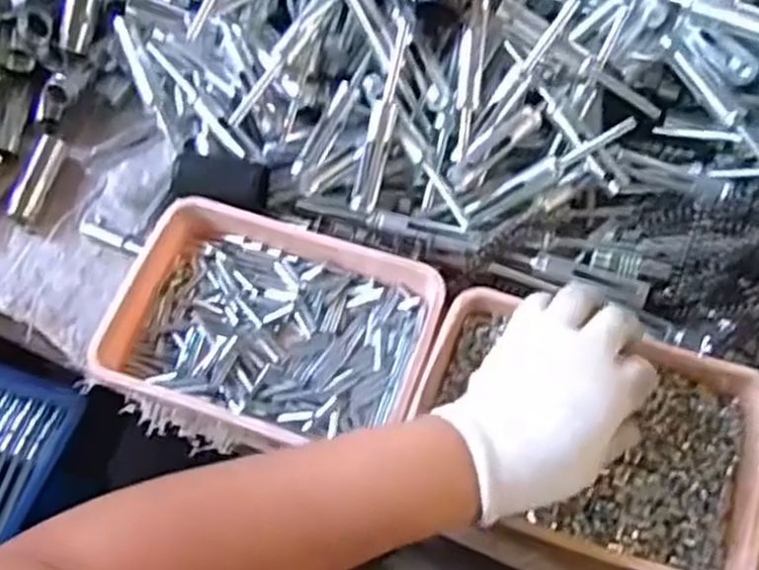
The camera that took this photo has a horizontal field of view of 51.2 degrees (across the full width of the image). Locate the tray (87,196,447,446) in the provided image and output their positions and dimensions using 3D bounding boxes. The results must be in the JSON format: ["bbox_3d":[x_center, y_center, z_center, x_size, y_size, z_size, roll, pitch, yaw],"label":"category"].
[{"bbox_3d":[-0.067,0.025,0.513,0.196,0.035,0.134,16,65,9],"label":"tray"}]

